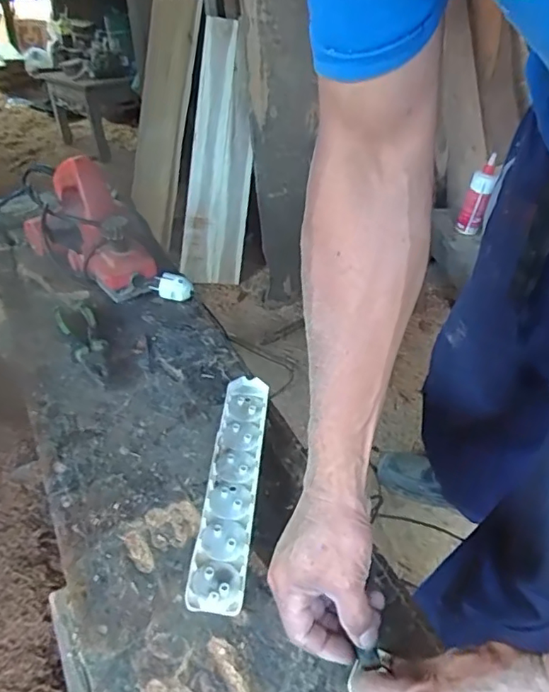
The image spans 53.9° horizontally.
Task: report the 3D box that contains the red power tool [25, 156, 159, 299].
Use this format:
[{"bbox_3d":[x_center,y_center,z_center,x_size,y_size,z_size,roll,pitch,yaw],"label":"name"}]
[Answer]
[{"bbox_3d":[-0.276,-0.178,0.784,0.219,0.139,0.105,28,44,27],"label":"red power tool"}]

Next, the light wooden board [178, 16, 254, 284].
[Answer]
[{"bbox_3d":[-0.148,-0.521,1.523,0.179,0.691,0.039,6,20,-10],"label":"light wooden board"}]

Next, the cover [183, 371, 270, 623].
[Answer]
[{"bbox_3d":[-0.041,0.128,0.537,0.047,0.011,0.264,5,40,2],"label":"cover"}]

